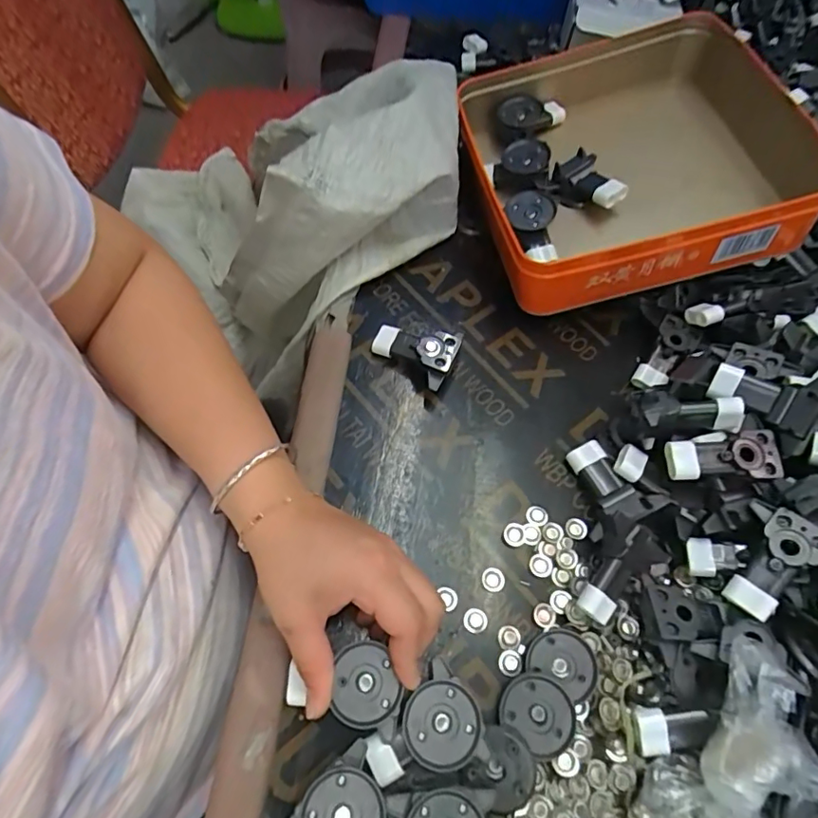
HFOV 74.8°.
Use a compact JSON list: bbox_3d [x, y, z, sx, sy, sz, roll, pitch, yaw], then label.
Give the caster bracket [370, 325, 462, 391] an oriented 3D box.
[{"bbox_3d":[0.004,-0.045,0.416,0.065,0.028,0.042,25,65,9],"label":"caster bracket"}]

